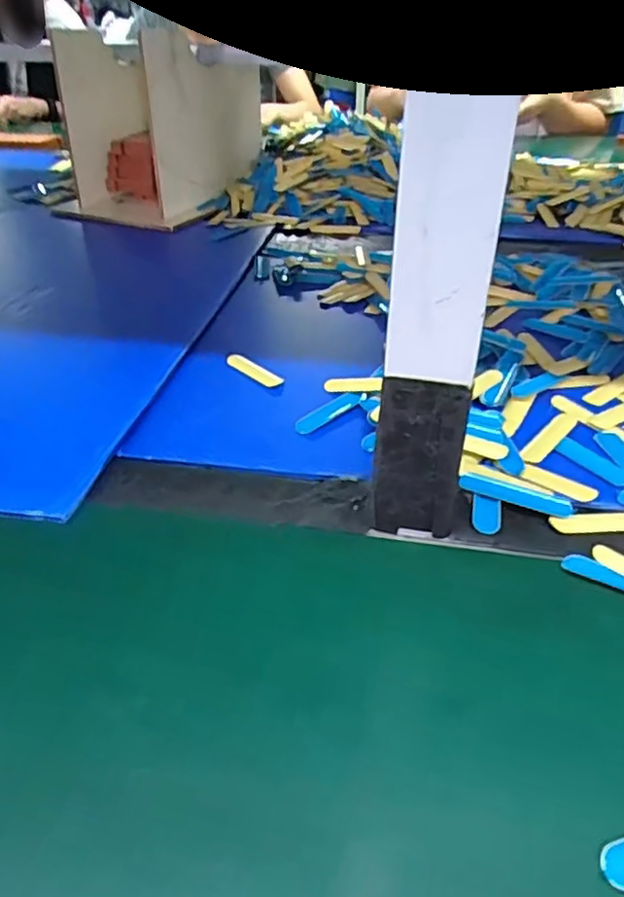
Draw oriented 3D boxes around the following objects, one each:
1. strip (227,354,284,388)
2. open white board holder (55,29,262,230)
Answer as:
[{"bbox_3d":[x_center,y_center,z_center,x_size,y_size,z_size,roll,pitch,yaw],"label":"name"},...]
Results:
[{"bbox_3d":[-0.047,-0.061,0.498,0.014,0.005,0.059,-31,45,-35],"label":"strip"},{"bbox_3d":[-0.206,-0.440,0.867,0.182,0.190,0.252,11,37,17],"label":"open white board holder"}]

